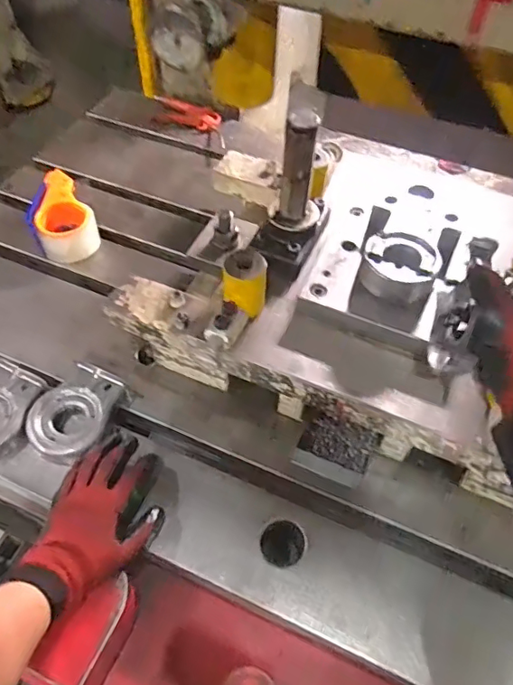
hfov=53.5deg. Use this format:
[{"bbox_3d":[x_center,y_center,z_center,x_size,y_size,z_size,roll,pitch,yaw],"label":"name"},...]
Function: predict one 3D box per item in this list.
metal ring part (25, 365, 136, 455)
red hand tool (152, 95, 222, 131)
[{"bbox_3d":[-0.226,0.084,0.640,0.088,0.032,0.121,24,56,15],"label":"metal ring part"},{"bbox_3d":[-0.146,-0.466,1.047,0.149,0.021,0.079,14,54,8],"label":"red hand tool"}]

